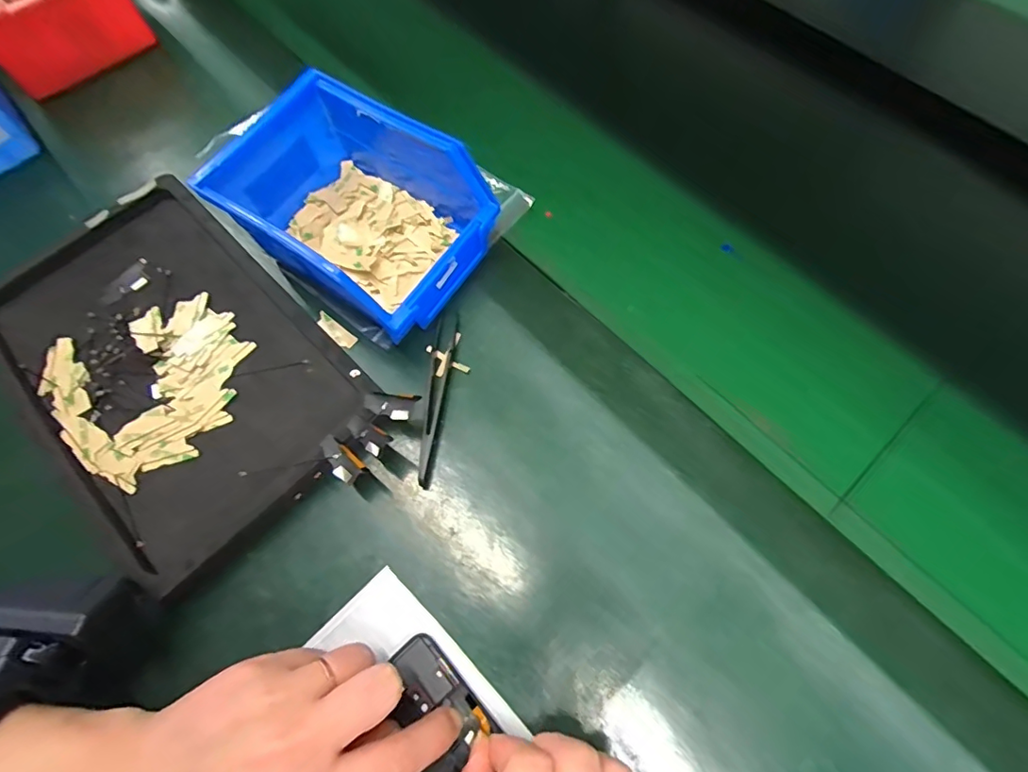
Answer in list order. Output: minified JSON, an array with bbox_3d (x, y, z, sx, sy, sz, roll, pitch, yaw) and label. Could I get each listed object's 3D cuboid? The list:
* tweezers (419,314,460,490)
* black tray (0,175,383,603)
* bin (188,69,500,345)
[{"bbox_3d":[-0.046,0.006,0.311,0.013,0.013,0.105,6,67,1],"label":"tweezers"},{"bbox_3d":[-0.216,-0.019,0.319,0.158,0.022,0.272,-41,74,-16],"label":"black tray"},{"bbox_3d":[-0.091,-0.110,0.329,0.149,0.074,0.131,38,72,14],"label":"bin"}]

